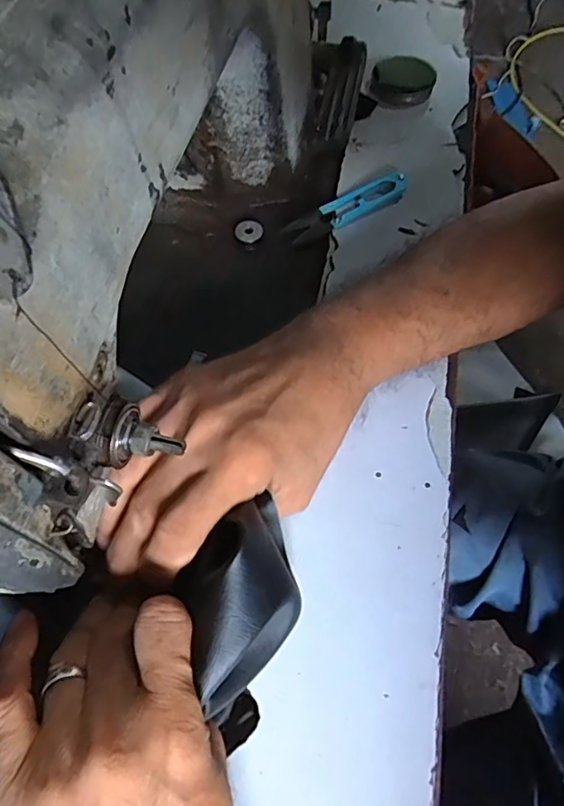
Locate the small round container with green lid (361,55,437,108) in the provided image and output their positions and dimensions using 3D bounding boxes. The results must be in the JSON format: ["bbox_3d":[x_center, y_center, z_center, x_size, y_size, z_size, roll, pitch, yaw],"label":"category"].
[{"bbox_3d":[0.102,-0.281,0.459,0.058,0.019,0.045,9,64,5],"label":"small round container with green lid"}]

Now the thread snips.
[{"bbox_3d":[0.050,-0.145,0.393,0.097,0.013,0.024,-21,66,-10],"label":"thread snips"}]

